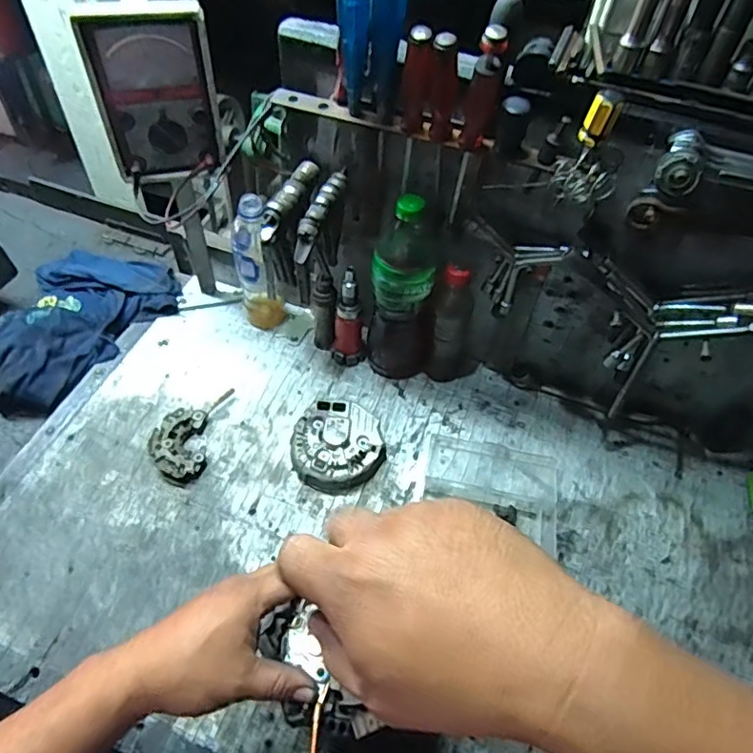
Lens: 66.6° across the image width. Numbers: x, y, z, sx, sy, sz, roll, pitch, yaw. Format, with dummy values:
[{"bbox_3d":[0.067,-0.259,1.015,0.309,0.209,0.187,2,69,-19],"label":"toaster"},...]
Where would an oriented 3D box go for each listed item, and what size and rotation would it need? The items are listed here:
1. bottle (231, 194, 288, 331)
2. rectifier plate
[{"bbox_3d":[-0.161,-0.152,0.779,0.058,0.213,0.053,-5,53,-8],"label":"bottle"},{"bbox_3d":[-0.243,0.071,0.730,0.076,0.019,0.136,7,52,1],"label":"rectifier plate"}]

